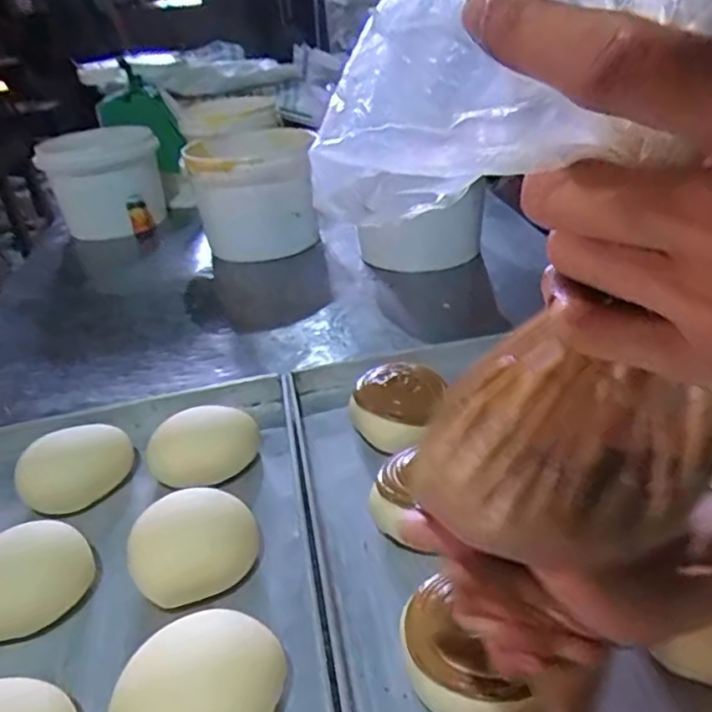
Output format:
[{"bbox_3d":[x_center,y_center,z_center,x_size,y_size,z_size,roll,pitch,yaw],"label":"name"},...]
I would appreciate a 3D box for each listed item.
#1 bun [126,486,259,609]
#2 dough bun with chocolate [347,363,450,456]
[{"bbox_3d":[-0.124,0.143,0.477,0.096,0.050,0.083,-20,35,-20],"label":"bun"},{"bbox_3d":[0.042,0.046,0.600,0.092,0.058,0.094,-4,33,3],"label":"dough bun with chocolate"}]

